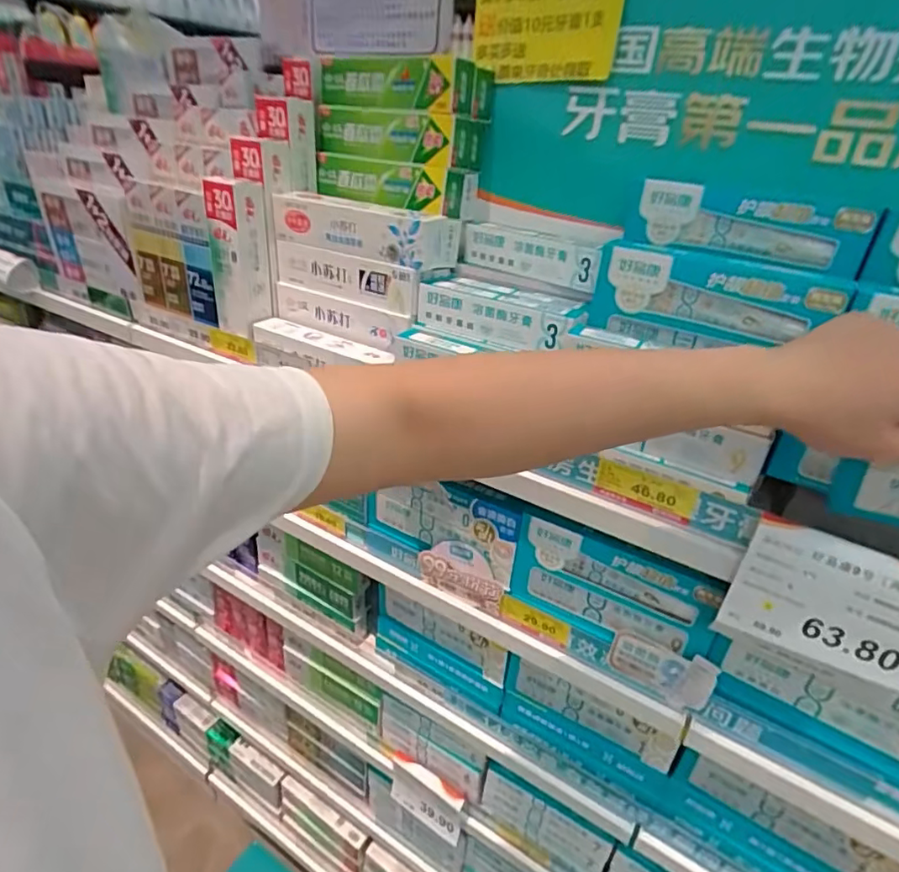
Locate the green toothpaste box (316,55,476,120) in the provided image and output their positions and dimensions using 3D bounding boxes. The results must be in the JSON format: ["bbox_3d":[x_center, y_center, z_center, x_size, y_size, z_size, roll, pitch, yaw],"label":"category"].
[{"bbox_3d":[-0.079,-0.458,0.724,0.268,0.060,0.067,27,36,35],"label":"green toothpaste box"}]

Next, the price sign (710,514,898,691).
[{"bbox_3d":[0.315,0.141,0.460,0.141,0.115,0.025,21,33,27],"label":"price sign"}]

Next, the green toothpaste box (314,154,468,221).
[{"bbox_3d":[-0.087,-0.338,0.739,0.239,0.055,0.040,26,35,34],"label":"green toothpaste box"}]

